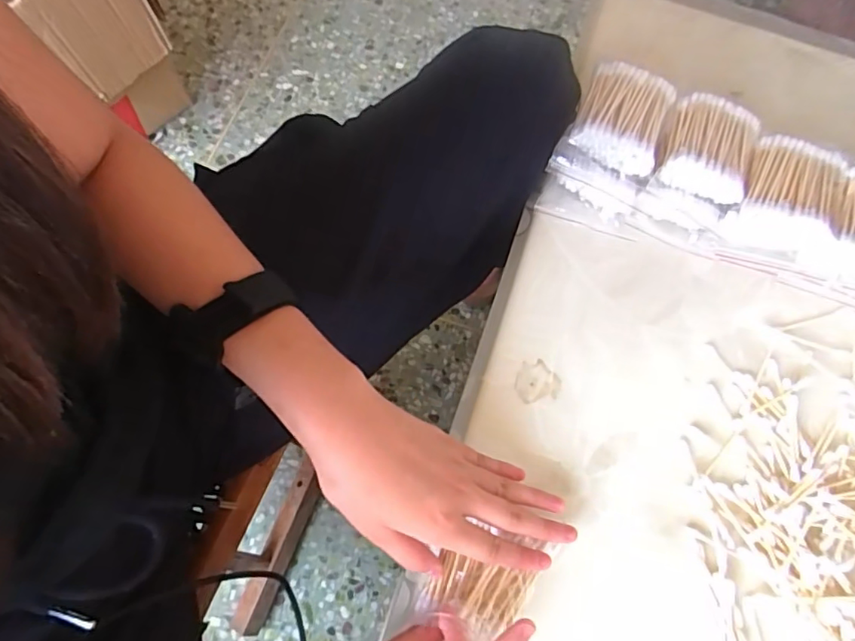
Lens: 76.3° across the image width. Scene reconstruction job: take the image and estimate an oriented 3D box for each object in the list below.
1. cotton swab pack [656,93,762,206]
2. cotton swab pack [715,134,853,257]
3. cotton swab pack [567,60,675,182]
[{"bbox_3d":[0.203,-0.126,0.393,0.068,0.026,0.068,18,73,2],"label":"cotton swab pack"},{"bbox_3d":[0.257,-0.086,0.389,0.063,0.034,0.076,26,72,6],"label":"cotton swab pack"},{"bbox_3d":[0.140,-0.145,0.391,0.061,0.029,0.069,21,73,3],"label":"cotton swab pack"}]

